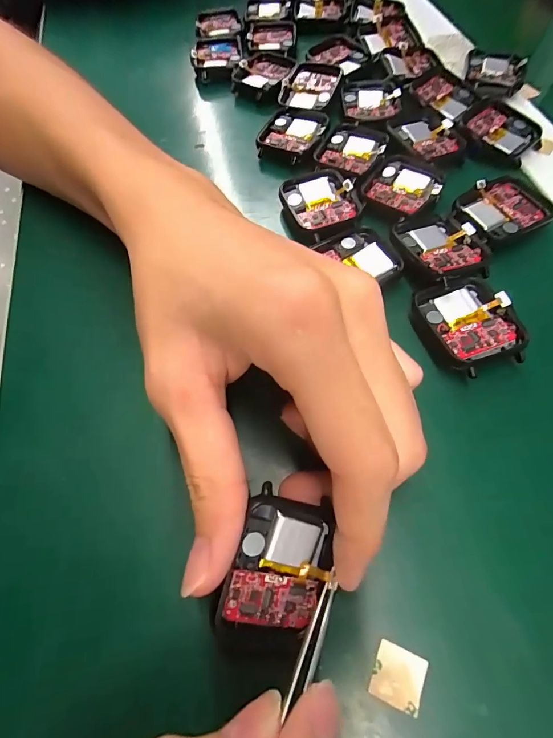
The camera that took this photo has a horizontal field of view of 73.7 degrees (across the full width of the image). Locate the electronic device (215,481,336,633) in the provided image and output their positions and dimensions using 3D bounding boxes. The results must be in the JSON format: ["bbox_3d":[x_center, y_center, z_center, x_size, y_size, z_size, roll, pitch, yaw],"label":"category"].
[{"bbox_3d":[0.001,0.062,0.120,0.032,0.013,0.041,22,80,-19],"label":"electronic device"}]

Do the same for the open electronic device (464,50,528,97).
[{"bbox_3d":[0.148,-0.202,0.251,0.037,0.007,0.046,14,64,9],"label":"open electronic device"}]

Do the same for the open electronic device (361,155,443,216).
[{"bbox_3d":[0.069,-0.101,0.202,0.036,0.004,0.043,34,68,17],"label":"open electronic device"}]

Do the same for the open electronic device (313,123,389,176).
[{"bbox_3d":[0.045,-0.131,0.219,0.036,0.004,0.042,23,65,13],"label":"open electronic device"}]

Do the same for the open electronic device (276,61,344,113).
[{"bbox_3d":[0.023,-0.192,0.248,0.036,0.005,0.042,18,64,10],"label":"open electronic device"}]

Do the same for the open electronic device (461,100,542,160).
[{"bbox_3d":[0.134,-0.143,0.219,0.043,0.006,0.039,35,69,18],"label":"open electronic device"}]

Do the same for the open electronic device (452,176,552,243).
[{"bbox_3d":[0.117,-0.083,0.192,0.048,0.005,0.036,-26,65,-12],"label":"open electronic device"}]

